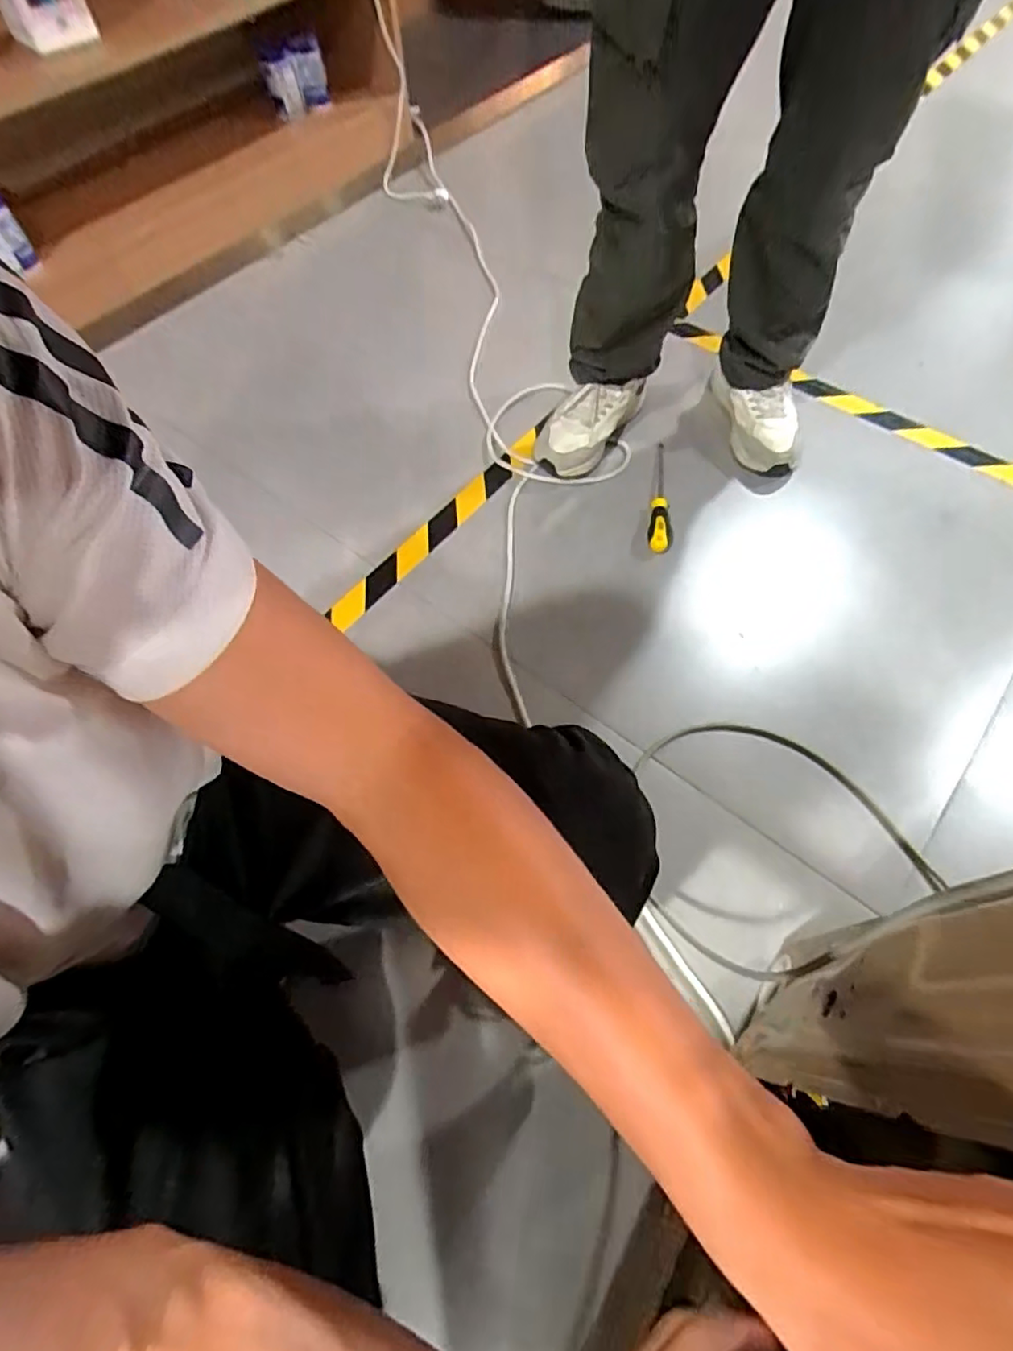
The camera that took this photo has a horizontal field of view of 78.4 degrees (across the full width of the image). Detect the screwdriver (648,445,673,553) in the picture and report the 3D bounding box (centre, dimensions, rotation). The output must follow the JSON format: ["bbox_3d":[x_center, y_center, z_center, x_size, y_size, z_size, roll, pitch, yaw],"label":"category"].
[{"bbox_3d":[0.261,-0.305,1.017,0.039,0.044,0.237,9,63,8],"label":"screwdriver"}]

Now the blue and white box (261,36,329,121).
[{"bbox_3d":[-0.446,-1.273,1.326,0.130,0.117,0.063,-24,63,-9],"label":"blue and white box"}]

